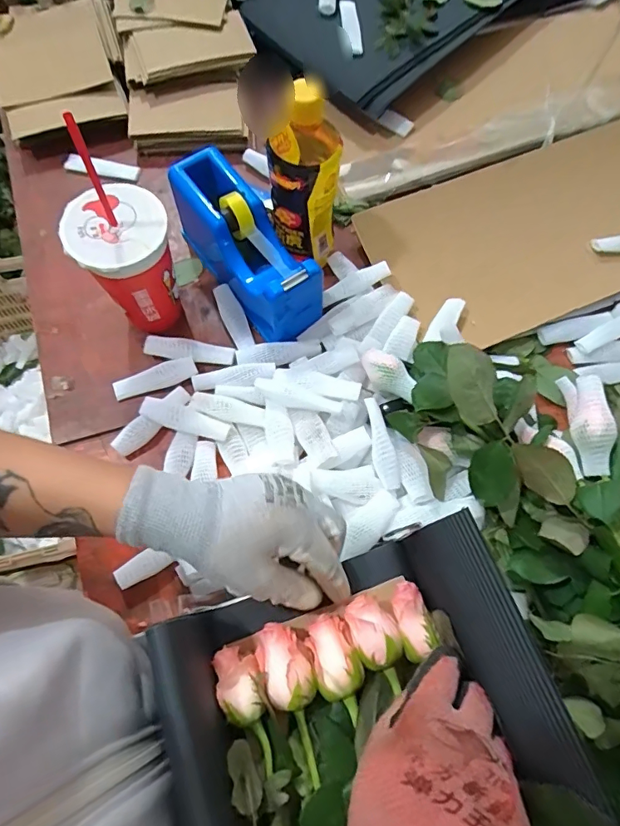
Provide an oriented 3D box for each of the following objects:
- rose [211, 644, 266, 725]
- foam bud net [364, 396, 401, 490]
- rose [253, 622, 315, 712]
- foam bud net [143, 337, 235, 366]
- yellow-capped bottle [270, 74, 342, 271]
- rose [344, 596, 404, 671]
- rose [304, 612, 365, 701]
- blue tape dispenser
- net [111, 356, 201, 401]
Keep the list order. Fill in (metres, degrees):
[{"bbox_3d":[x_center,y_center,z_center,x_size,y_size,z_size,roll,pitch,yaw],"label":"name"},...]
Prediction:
[{"bbox_3d":[-0.045,0.178,0.325,0.028,0.040,0.045,-14,71,-7],"label":"rose"},{"bbox_3d":[0.066,0.027,0.450,0.023,0.010,0.085,-8,70,-5],"label":"foam bud net"},{"bbox_3d":[-0.017,0.165,0.321,0.030,0.033,0.051,-23,72,-10],"label":"rose"},{"bbox_3d":[-0.126,-0.066,0.515,0.094,0.006,0.023,9,70,1],"label":"foam bud net"},{"bbox_3d":[-0.006,-0.223,0.475,0.064,0.182,0.069,3,70,-1],"label":"yellow-capped bottle"},{"bbox_3d":[0.043,0.146,0.327,0.031,0.027,0.044,-17,71,-8],"label":"rose"},{"bbox_3d":[0.015,0.160,0.324,0.030,0.028,0.048,-15,71,-8],"label":"rose"},{"bbox_3d":[-0.067,-0.169,0.518,0.070,0.111,0.192,-33,74,-13],"label":"blue tape dispenser"},{"bbox_3d":[-0.159,-0.035,0.503,0.084,0.004,0.024,-20,89,-5],"label":"net"}]

